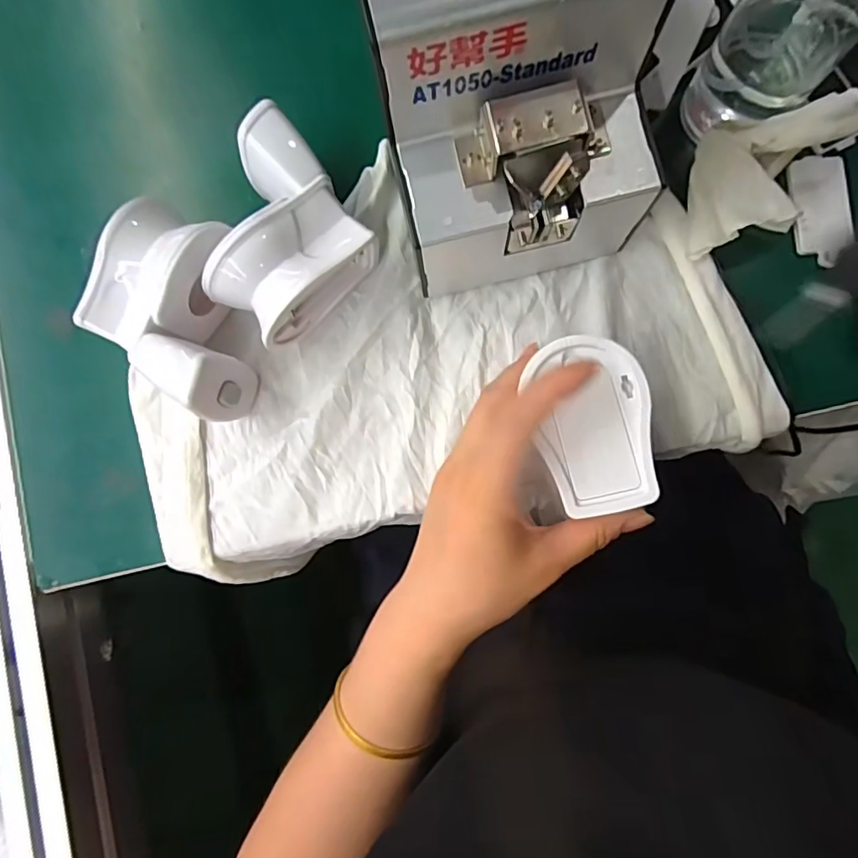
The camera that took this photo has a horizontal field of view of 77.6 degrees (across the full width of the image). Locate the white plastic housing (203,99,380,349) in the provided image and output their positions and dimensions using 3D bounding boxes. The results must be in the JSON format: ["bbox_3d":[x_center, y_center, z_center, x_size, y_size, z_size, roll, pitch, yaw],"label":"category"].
[{"bbox_3d":[-0.089,-0.111,0.318,0.091,0.059,0.097,44,89,6],"label":"white plastic housing"}]

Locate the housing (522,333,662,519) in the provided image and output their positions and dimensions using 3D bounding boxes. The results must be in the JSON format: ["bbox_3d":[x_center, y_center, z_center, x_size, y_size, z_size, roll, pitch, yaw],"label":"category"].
[{"bbox_3d":[0.082,-0.003,0.265,0.054,0.012,0.087,-10,84,3],"label":"housing"}]

